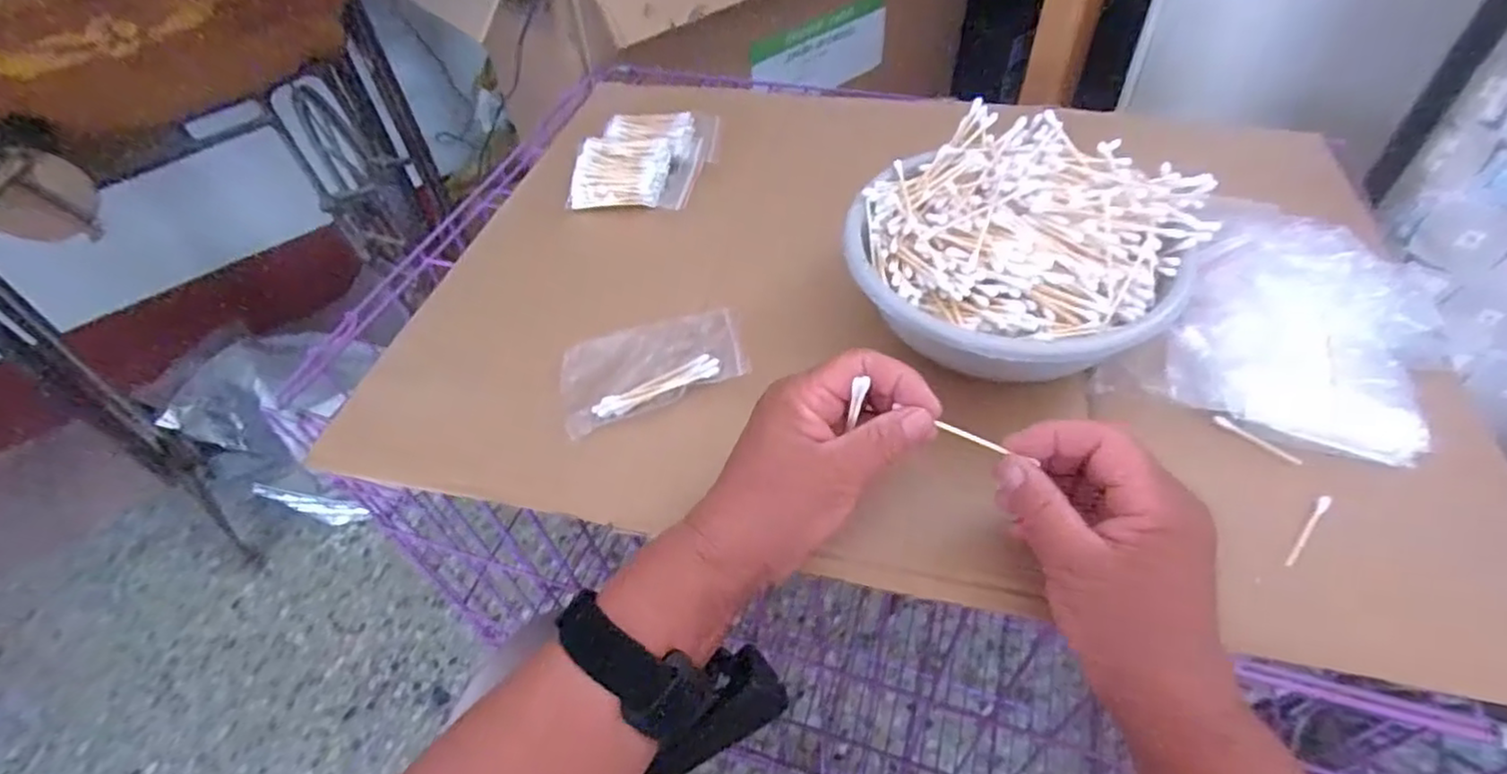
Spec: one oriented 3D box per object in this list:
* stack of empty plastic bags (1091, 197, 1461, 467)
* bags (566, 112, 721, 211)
[{"bbox_3d":[0.326,-0.045,0.408,0.144,0.028,0.205,31,59,27],"label":"stack of empty plastic bags"},{"bbox_3d":[-0.086,-0.197,0.576,0.101,0.034,0.119,6,51,9],"label":"bags"}]

